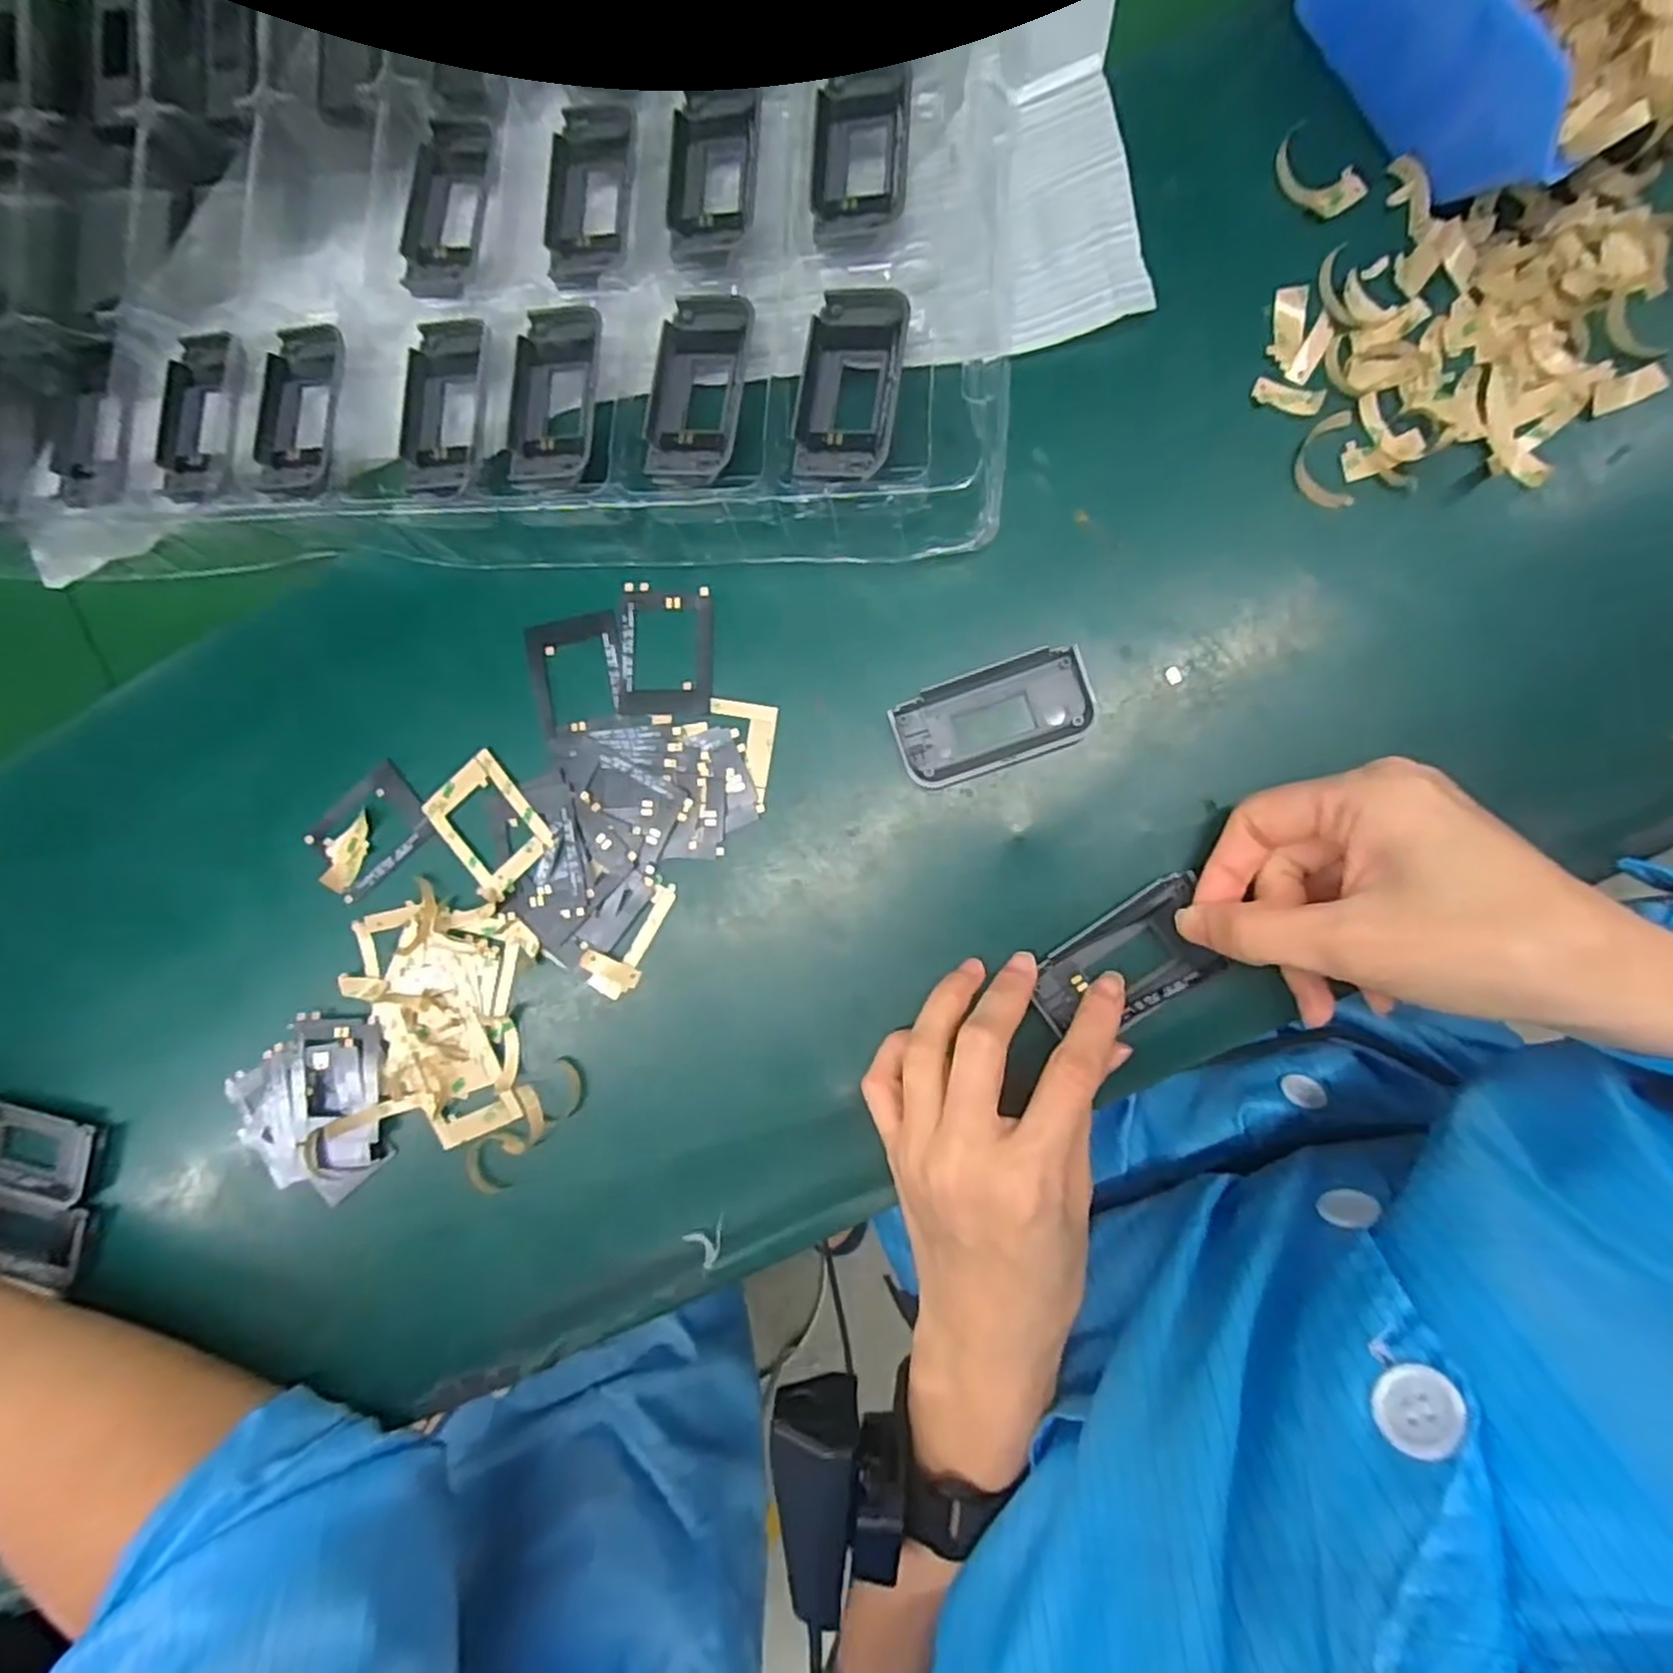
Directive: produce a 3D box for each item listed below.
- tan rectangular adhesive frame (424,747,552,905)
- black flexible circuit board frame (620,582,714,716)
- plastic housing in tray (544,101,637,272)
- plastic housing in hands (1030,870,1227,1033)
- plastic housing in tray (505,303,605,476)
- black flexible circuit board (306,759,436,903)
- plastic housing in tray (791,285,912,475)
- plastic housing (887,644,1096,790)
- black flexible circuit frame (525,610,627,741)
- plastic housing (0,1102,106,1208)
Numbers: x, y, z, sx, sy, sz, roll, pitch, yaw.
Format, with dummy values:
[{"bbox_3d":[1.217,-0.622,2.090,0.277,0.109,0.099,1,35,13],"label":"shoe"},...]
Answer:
[{"bbox_3d":[-0.149,-0.005,0.323,0.040,0.004,0.053,-41,86,5],"label":"tan rectangular adhesive frame"},{"bbox_3d":[-0.071,-0.078,0.317,0.039,0.004,0.055,1,90,7],"label":"black flexible circuit board frame"},{"bbox_3d":[-0.103,-0.275,0.319,0.037,0.009,0.071,4,91,7],"label":"plastic housing in tray"},{"bbox_3d":[0.110,0.048,0.287,0.071,0.012,0.038,-34,86,6],"label":"plastic housing in hands"},{"bbox_3d":[-0.115,-0.183,0.309,0.039,0.008,0.076,2,90,7],"label":"plastic housing in tray"},{"bbox_3d":[-0.203,-0.002,0.333,0.054,0.004,0.038,-41,86,5],"label":"black flexible circuit board"},{"bbox_3d":[0.005,-0.172,0.287,0.038,0.012,0.077,8,91,7],"label":"plastic housing in tray"},{"bbox_3d":[0.061,-0.046,0.298,0.075,0.008,0.039,-19,88,7],"label":"plastic housing"},{"bbox_3d":[-0.109,-0.068,0.320,0.040,0.004,0.052,-14,89,7],"label":"black flexible circuit frame"},{"bbox_3d":[-0.375,0.147,0.350,0.070,0.014,0.041,12,92,7],"label":"plastic housing"}]

